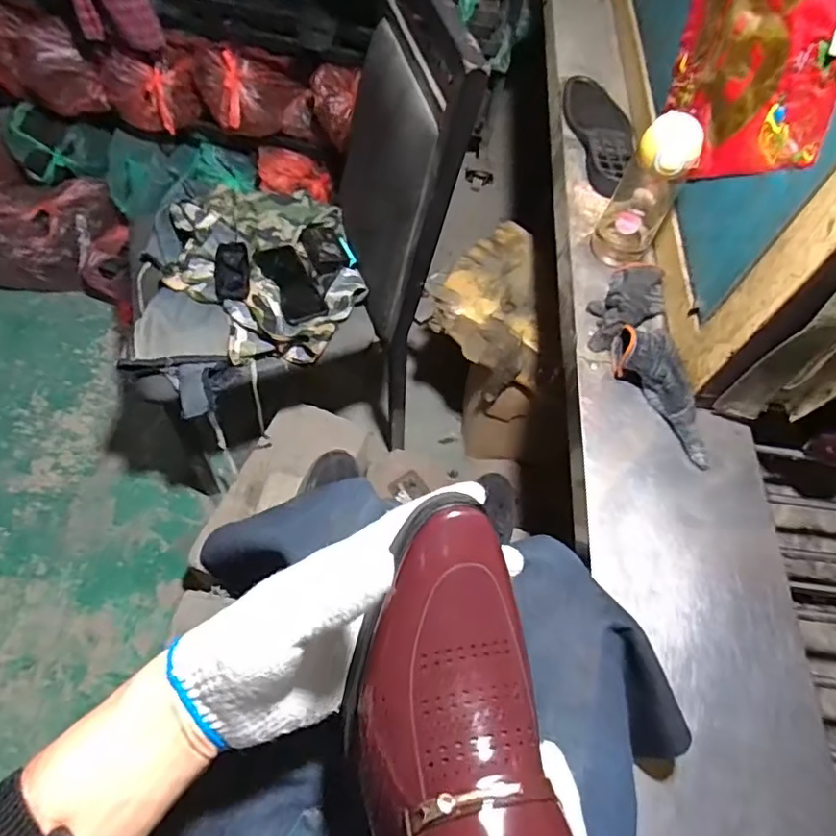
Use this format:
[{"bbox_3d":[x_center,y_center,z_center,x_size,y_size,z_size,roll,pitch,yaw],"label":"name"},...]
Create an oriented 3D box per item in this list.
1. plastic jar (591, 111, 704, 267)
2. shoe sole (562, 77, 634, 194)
[{"bbox_3d":[0.276,-0.268,0.707,0.075,0.193,0.068,30,65,11],"label":"plastic jar"},{"bbox_3d":[0.290,-0.456,0.901,0.095,0.037,0.304,1,63,-4],"label":"shoe sole"}]

